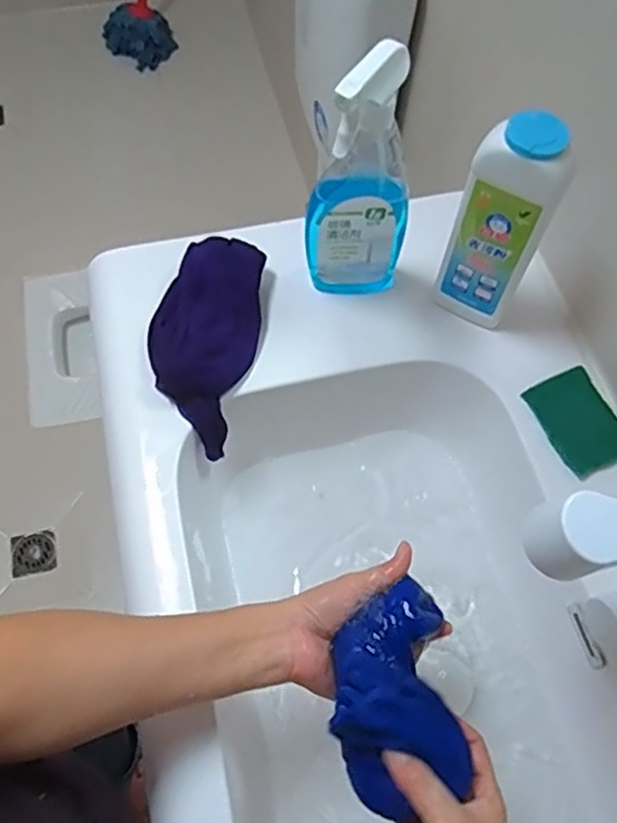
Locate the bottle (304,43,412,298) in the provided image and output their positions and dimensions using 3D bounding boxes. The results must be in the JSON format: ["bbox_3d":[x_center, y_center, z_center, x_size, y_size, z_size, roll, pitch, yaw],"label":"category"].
[{"bbox_3d":[0.043,-0.187,0.579,0.091,0.263,0.072,11,64,5],"label":"bottle"}]

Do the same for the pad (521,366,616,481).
[{"bbox_3d":[0.261,0.010,0.631,0.069,0.010,0.099,-24,66,-12],"label":"pad"}]

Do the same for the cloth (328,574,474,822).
[{"bbox_3d":[0.060,0.193,0.453,0.083,0.047,0.147,-1,63,-2],"label":"cloth"}]

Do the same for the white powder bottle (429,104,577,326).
[{"bbox_3d":[0.169,-0.163,0.587,0.078,0.211,0.046,29,66,13],"label":"white powder bottle"}]

